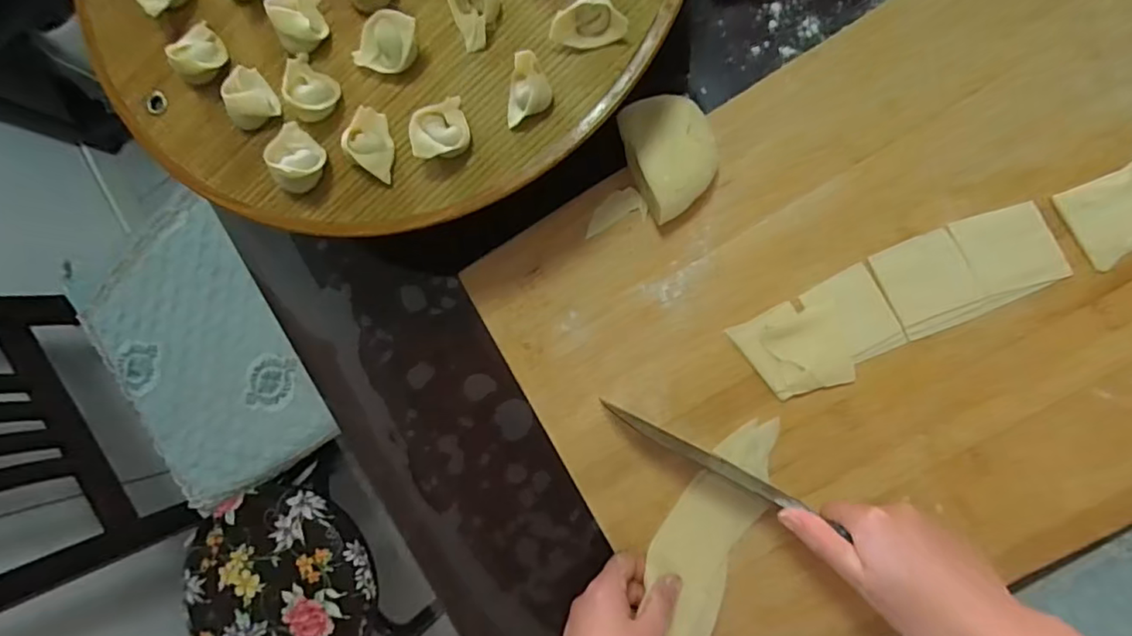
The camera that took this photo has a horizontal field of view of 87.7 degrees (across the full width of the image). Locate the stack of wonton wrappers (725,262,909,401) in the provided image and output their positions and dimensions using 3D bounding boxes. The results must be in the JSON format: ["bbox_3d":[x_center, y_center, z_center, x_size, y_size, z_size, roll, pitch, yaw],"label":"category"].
[{"bbox_3d":[0.191,0.015,0.442,0.108,0.012,0.069,-28,85,6],"label":"stack of wonton wrappers"}]

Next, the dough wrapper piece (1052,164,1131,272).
[{"bbox_3d":[0.397,-0.077,0.417,0.073,0.004,0.059,-30,85,6],"label":"dough wrapper piece"}]

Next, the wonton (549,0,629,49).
[{"bbox_3d":[0.013,-0.184,0.366,0.046,0.020,0.023,-9,87,7],"label":"wonton"}]

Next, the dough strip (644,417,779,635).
[{"bbox_3d":[0.105,0.165,0.445,0.065,0.017,0.190,21,83,8],"label":"dough strip"}]

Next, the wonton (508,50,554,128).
[{"bbox_3d":[-0.027,-0.144,0.369,0.032,0.022,0.032,-21,86,7],"label":"wonton"}]

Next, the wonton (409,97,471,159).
[{"bbox_3d":[-0.081,-0.122,0.377,0.034,0.021,0.037,-17,86,7],"label":"wonton"}]

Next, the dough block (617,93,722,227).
[{"bbox_3d":[0.080,-0.124,0.447,0.061,0.039,0.090,-21,86,7],"label":"dough block"}]

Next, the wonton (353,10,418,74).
[{"bbox_3d":[-0.117,-0.179,0.381,0.042,0.024,0.032,19,91,8],"label":"wonton"}]

